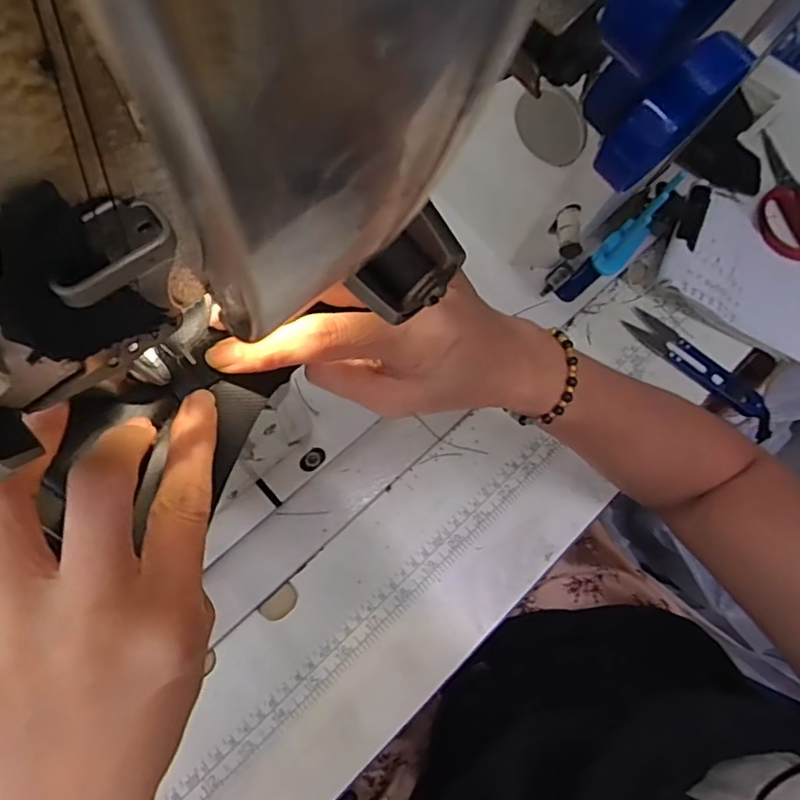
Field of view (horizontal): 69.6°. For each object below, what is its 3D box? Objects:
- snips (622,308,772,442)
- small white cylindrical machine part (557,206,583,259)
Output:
[{"bbox_3d":[0.230,-0.023,0.436,0.025,0.006,0.131,-39,73,-16],"label":"snips"},{"bbox_3d":[0.112,-0.110,0.377,0.012,0.012,0.033,-4,89,-3],"label":"small white cylindrical machine part"}]

